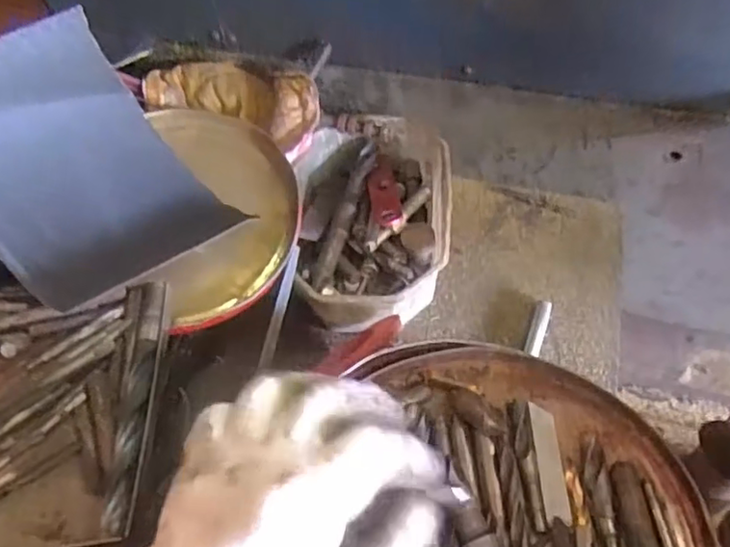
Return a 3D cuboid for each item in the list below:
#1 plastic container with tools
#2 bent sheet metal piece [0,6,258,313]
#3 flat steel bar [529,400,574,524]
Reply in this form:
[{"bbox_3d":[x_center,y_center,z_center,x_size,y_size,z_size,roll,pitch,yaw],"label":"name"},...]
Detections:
[{"bbox_3d":[0.008,-0.041,0.475,0.116,0.061,0.183,-2,55,1],"label":"plastic container with tools"},{"bbox_3d":[-0.198,-0.073,0.417,0.138,0.026,0.185,-41,92,-27],"label":"bent sheet metal piece"},{"bbox_3d":[0.093,0.094,0.311,0.012,0.004,0.060,-2,55,2],"label":"flat steel bar"}]

